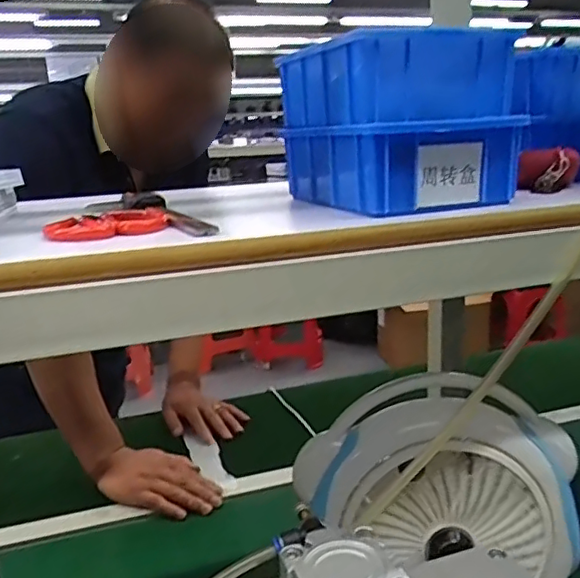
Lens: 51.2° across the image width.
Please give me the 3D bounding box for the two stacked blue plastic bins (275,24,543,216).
[{"bbox_3d":[0.074,-0.131,0.490,0.127,0.115,0.179,-9,16,-24],"label":"two stacked blue plastic bins"}]

